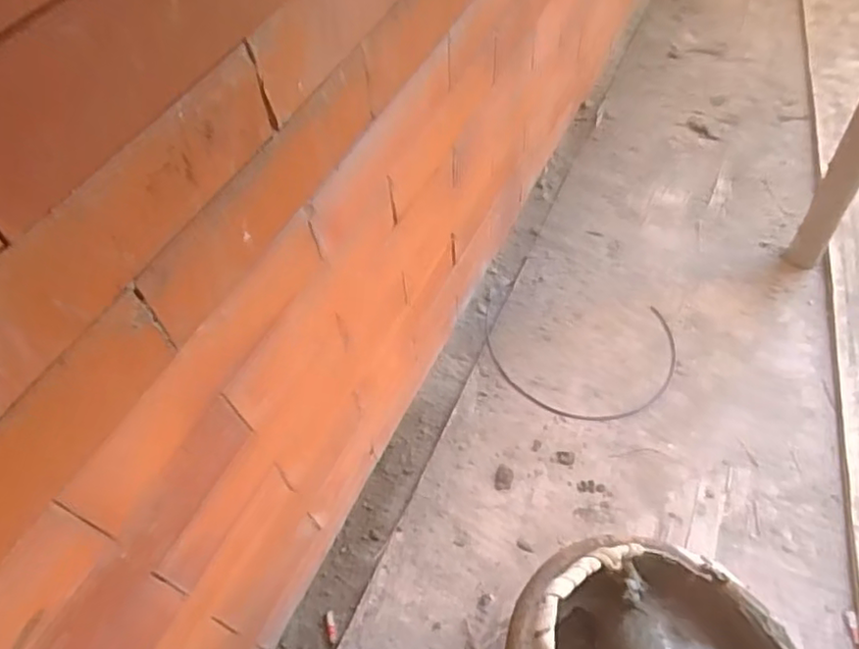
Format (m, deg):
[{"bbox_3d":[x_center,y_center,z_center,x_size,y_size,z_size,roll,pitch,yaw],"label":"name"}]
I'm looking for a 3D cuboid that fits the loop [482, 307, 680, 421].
[{"bbox_3d":[0.200,0.047,0.853,0.254,0.004,0.178,2,56,6],"label":"loop"}]

